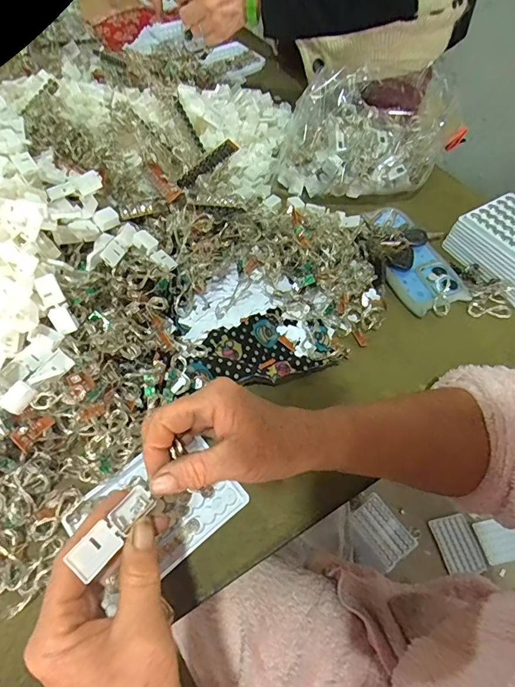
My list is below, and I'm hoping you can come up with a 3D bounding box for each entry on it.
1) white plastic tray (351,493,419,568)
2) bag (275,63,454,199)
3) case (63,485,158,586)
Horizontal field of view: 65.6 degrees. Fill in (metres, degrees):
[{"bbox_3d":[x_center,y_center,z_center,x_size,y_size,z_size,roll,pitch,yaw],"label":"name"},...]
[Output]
[{"bbox_3d":[0.266,0.395,0.849,0.081,0.012,0.126,-33,63,-20],"label":"white plastic tray"},{"bbox_3d":[0.165,-0.307,0.569,0.204,0.103,0.237,26,61,12],"label":"bag"},{"bbox_3d":[-0.085,0.111,0.241,0.019,0.009,0.056,30,39,13],"label":"case"}]

